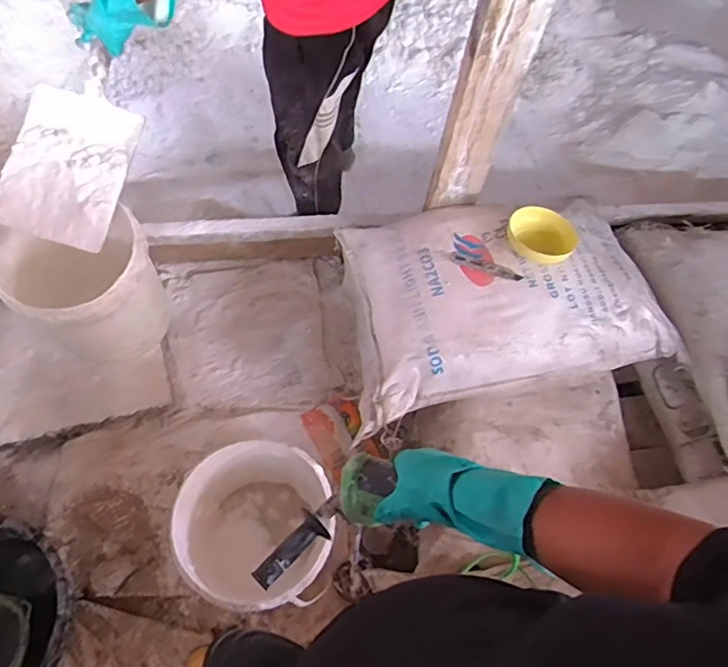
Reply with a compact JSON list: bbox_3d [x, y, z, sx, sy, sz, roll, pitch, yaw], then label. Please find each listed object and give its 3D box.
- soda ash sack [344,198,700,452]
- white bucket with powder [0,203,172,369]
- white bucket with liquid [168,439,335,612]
[{"bbox_3d":[0.349,-0.081,1.311,0.755,0.215,0.537,-4,65,-5],"label":"soda ash sack"},{"bbox_3d":[-0.640,-0.095,1.359,0.299,0.364,0.296,1,65,-2],"label":"white bucket with powder"},{"bbox_3d":[-0.228,0.430,1.234,0.308,0.292,0.310,1,65,-2],"label":"white bucket with liquid"}]

